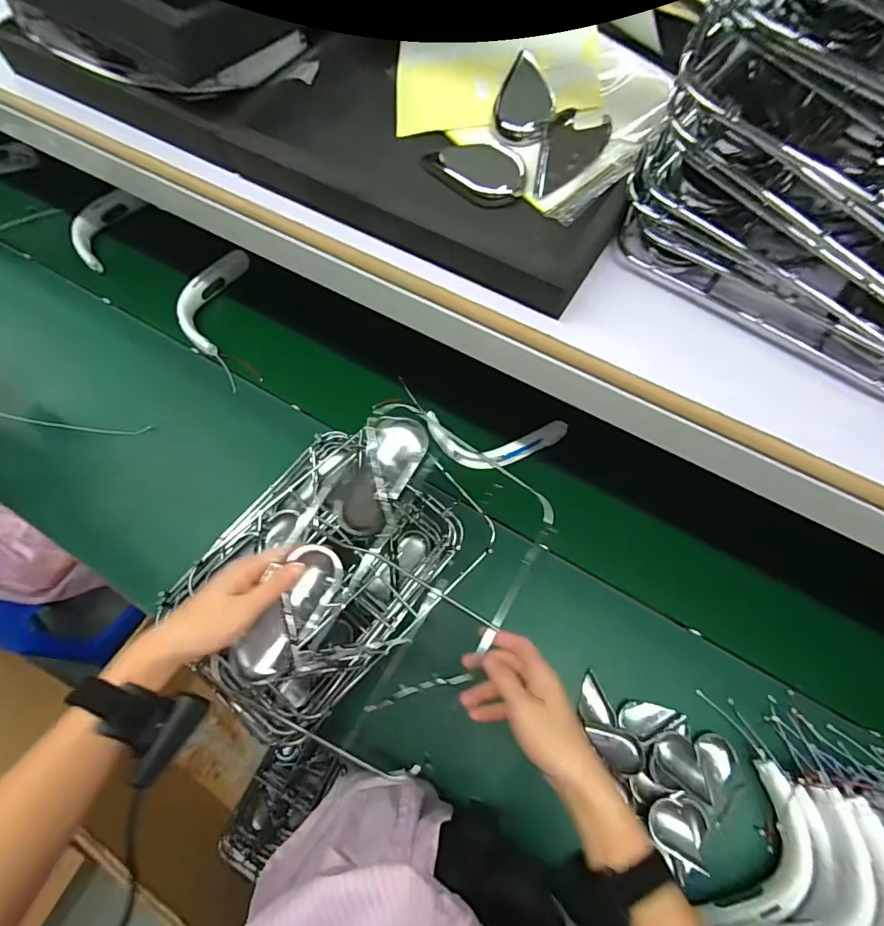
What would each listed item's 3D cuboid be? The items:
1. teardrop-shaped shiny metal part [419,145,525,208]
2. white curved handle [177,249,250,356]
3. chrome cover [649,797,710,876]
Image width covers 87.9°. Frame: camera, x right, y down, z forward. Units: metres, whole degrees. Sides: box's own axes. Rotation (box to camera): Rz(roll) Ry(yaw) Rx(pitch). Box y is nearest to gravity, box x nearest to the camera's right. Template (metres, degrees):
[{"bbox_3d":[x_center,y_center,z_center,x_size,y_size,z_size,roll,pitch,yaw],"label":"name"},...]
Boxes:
[{"bbox_3d":[0.026,-0.227,0.354,0.081,0.014,0.041,40,73,16],"label":"teardrop-shaped shiny metal part"},{"bbox_3d":[-0.451,-0.325,0.893,0.076,0.044,0.250,5,67,4],"label":"white curved handle"},{"bbox_3d":[0.293,0.443,0.556,0.077,0.020,0.060,28,71,12],"label":"chrome cover"}]

